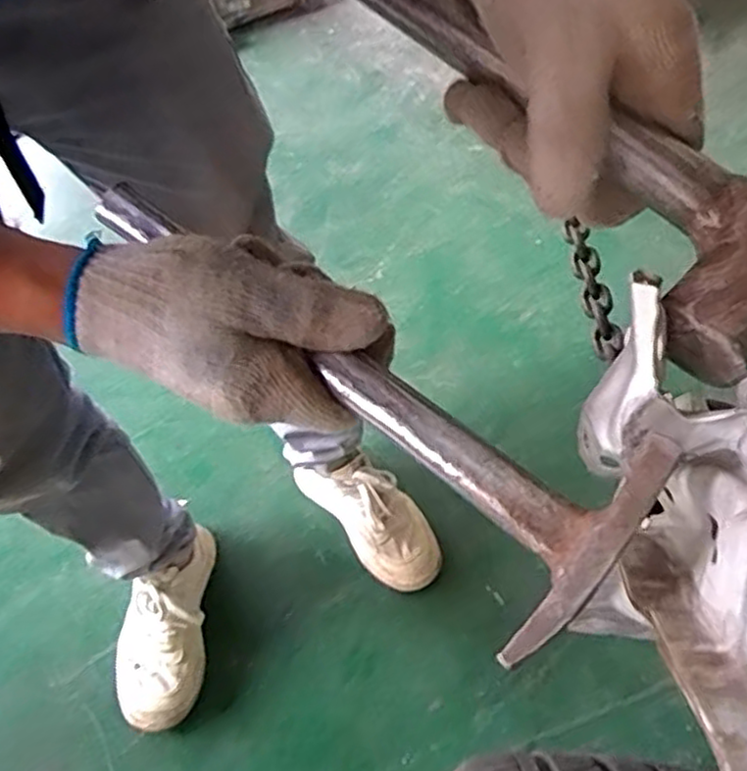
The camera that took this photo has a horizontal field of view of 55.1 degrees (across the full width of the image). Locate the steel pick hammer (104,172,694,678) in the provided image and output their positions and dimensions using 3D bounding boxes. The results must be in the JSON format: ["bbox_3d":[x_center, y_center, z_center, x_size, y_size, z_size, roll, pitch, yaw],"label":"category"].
[{"bbox_3d":[-0.026,-0.019,0.311,0.297,0.043,0.081,36,60,24],"label":"steel pick hammer"}]

